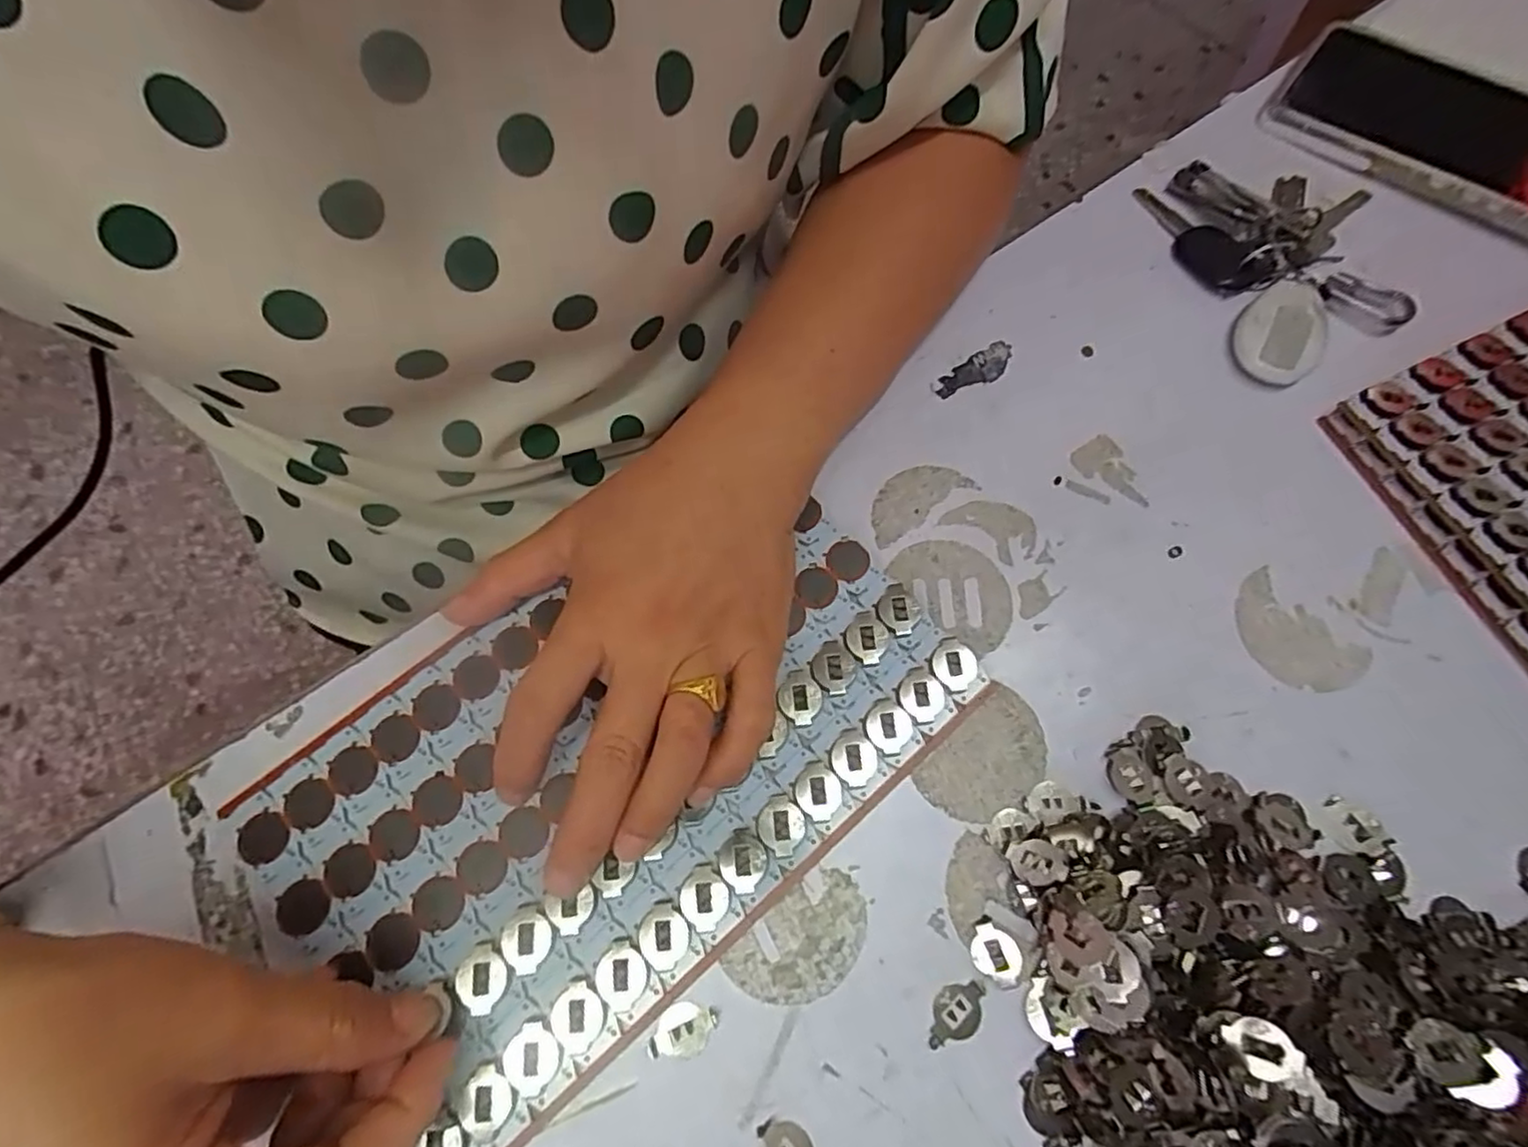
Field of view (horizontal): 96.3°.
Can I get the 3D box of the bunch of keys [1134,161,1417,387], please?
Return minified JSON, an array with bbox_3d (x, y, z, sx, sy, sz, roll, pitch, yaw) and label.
[{"bbox_3d":[0.269,-0.161,0.343,0.111,0.015,0.131,-13,71,-5],"label":"bunch of keys"}]

